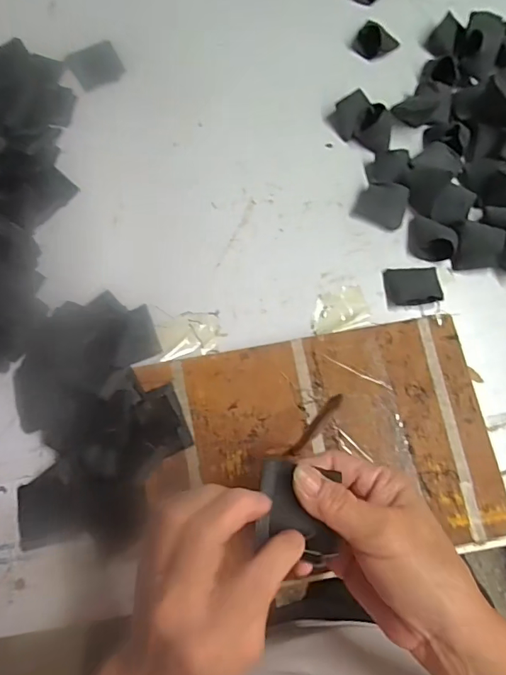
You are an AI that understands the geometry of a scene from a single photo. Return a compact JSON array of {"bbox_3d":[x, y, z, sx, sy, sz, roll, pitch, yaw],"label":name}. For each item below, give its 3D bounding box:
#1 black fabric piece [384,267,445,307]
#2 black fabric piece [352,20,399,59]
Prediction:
[{"bbox_3d":[0.141,-0.045,0.413,0.047,0.005,0.033,-3,69,8],"label":"black fabric piece"},{"bbox_3d":[0.128,-0.311,0.482,0.039,0.028,0.029,-33,77,-9],"label":"black fabric piece"}]

